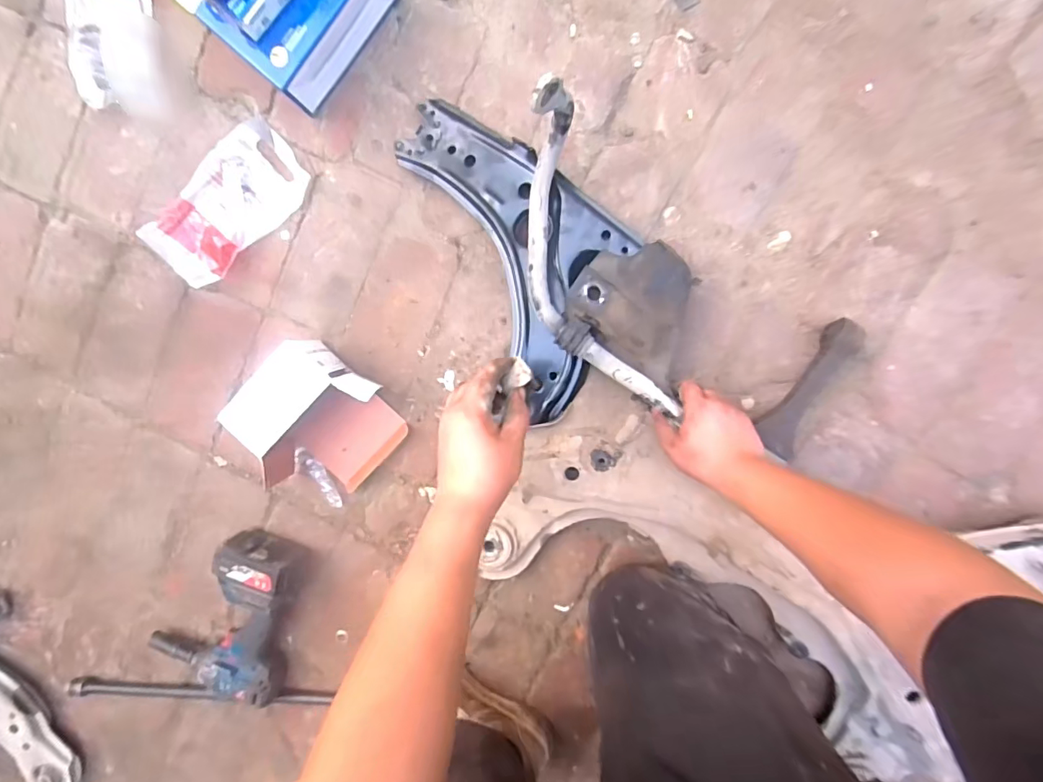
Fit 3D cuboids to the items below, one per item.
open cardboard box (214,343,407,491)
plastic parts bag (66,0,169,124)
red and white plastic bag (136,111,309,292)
[{"bbox_3d":[-0.281,0.047,0.687,0.182,0.110,0.181,43,100,-1],"label":"open cardboard box"},{"bbox_3d":[-0.546,-0.480,0.660,0.121,0.032,0.201,2,98,5],"label":"plastic parts bag"},{"bbox_3d":[-0.408,-0.257,0.691,0.126,0.031,0.242,41,100,-1],"label":"red and white plastic bag"}]

